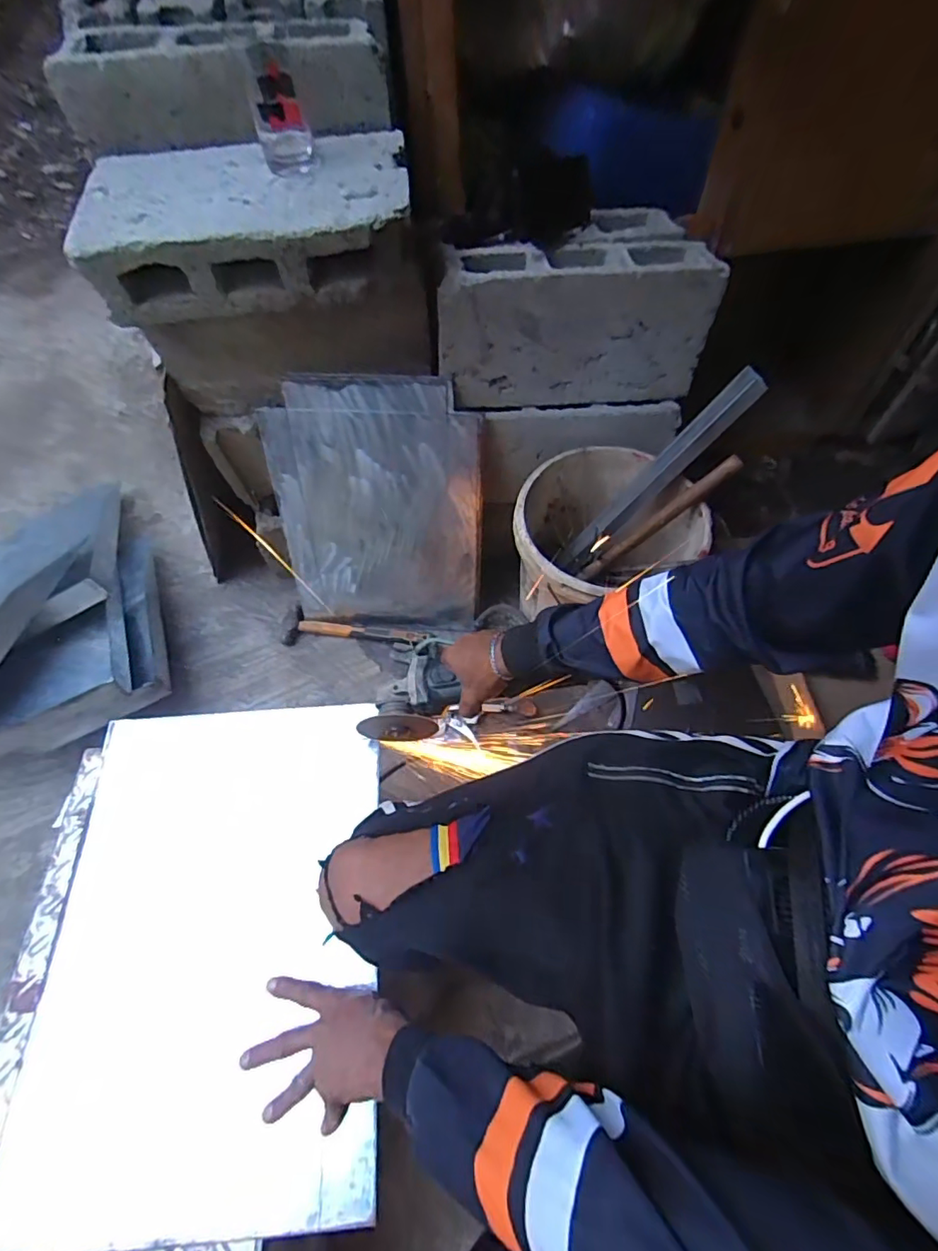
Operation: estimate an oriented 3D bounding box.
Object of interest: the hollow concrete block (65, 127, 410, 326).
[{"bbox_3d":[-0.272,-0.505,0.683,0.390,0.112,0.188,-3,62,-3],"label":"hollow concrete block"}]

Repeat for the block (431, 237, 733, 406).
[{"bbox_3d":[0.150,-0.453,0.808,0.382,0.190,0.109,-4,62,-3],"label":"block"}]

